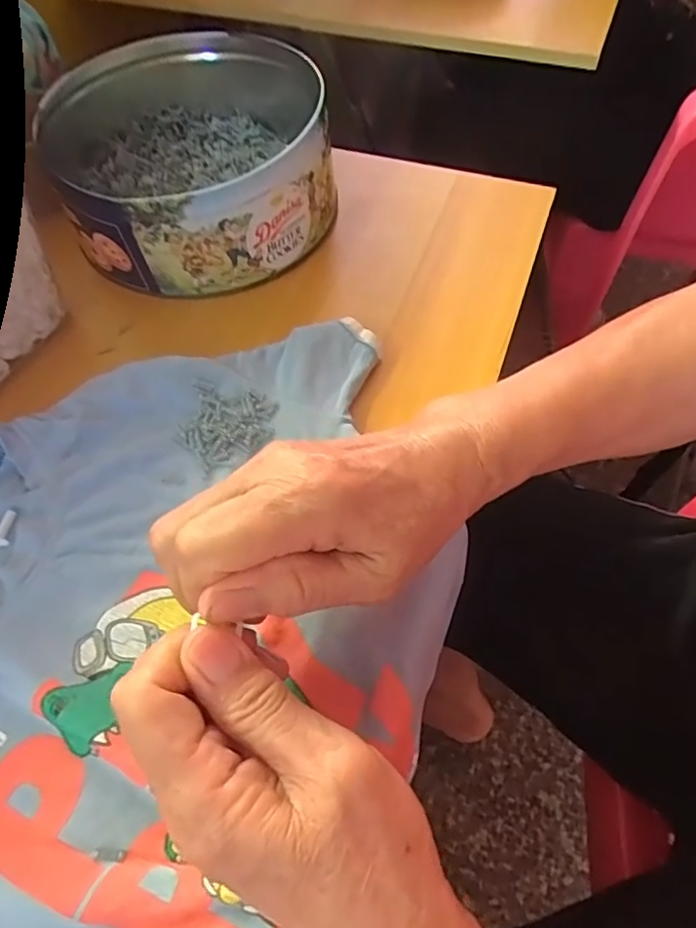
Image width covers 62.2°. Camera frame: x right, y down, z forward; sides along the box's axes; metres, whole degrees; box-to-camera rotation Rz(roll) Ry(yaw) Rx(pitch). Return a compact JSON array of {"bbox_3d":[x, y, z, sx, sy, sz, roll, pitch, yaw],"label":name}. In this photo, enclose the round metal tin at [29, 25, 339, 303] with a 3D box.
[{"bbox_3d":[-0.107,-0.218,0.402,0.181,0.063,0.206,-10,58,-5],"label":"round metal tin"}]

